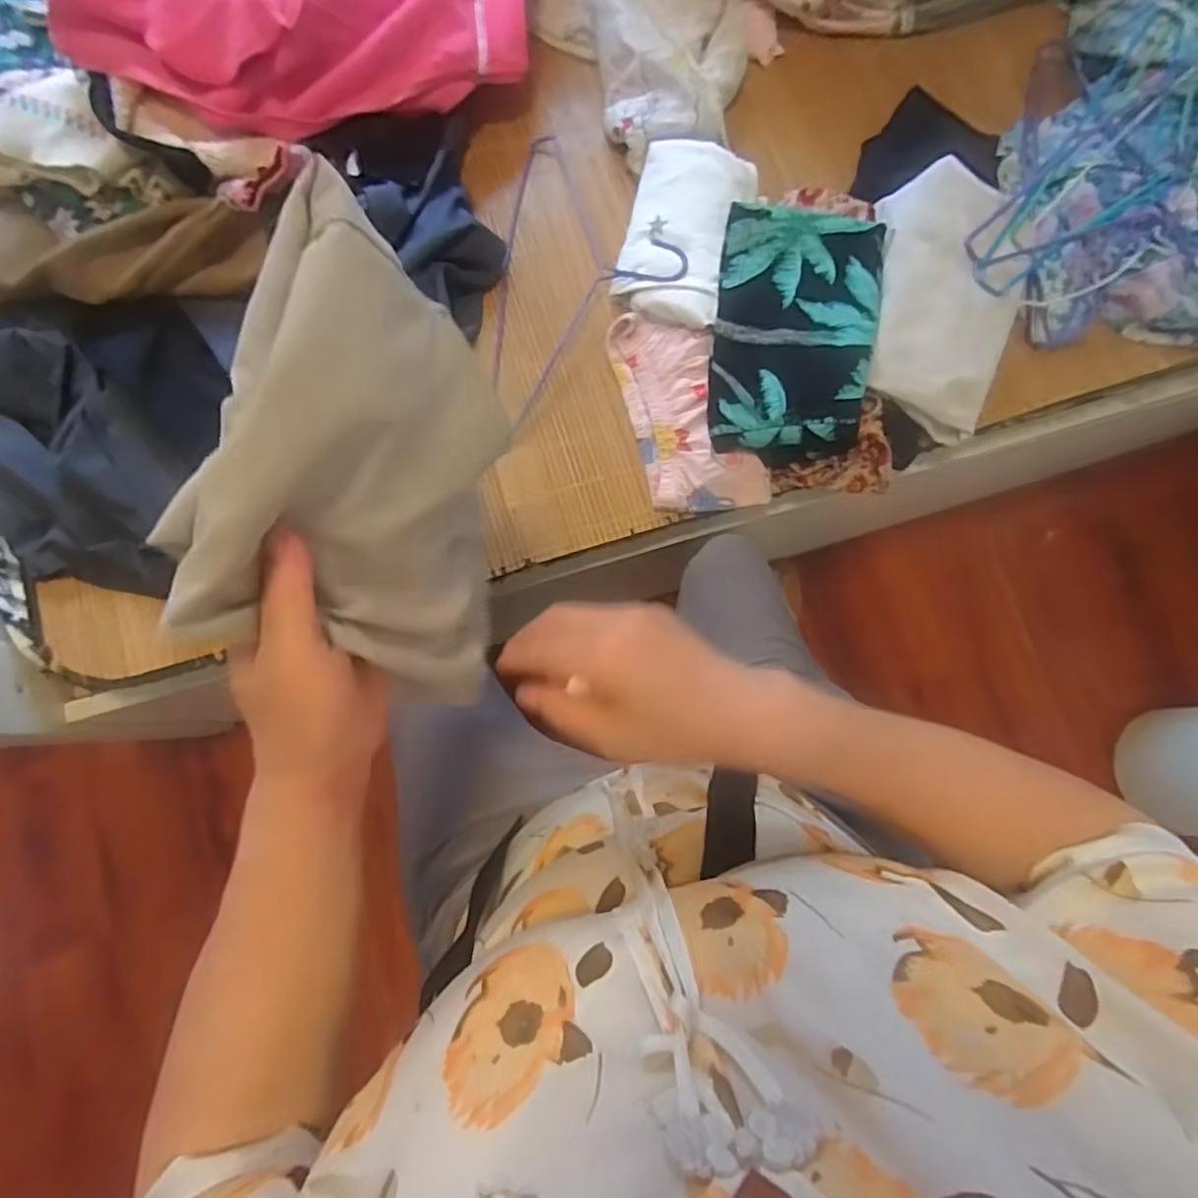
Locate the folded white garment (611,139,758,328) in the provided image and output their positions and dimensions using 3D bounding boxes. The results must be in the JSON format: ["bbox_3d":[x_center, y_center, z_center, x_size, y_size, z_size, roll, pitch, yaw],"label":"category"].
[{"bbox_3d":[0.095,-0.416,0.731,0.127,0.031,0.227,14,80,1],"label":"folded white garment"}]

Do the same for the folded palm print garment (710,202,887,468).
[{"bbox_3d":[0.209,-0.288,0.686,0.163,0.058,0.278,7,80,0],"label":"folded palm print garment"}]

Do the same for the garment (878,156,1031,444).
[{"bbox_3d":[0.374,-0.321,0.697,0.170,0.069,0.263,15,80,2],"label":"garment"}]

